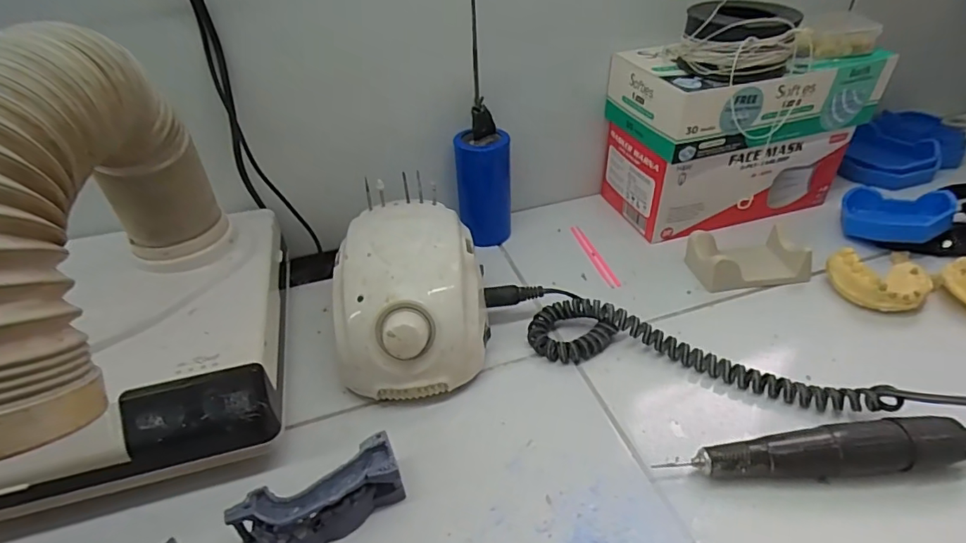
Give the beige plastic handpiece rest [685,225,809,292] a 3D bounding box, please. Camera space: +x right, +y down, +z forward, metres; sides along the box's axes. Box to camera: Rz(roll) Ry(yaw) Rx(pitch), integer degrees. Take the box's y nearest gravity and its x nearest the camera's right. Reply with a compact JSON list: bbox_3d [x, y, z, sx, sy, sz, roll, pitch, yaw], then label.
[{"bbox_3d":[0.223,-0.012,0.437,0.095,0.030,0.050,-9,39,-5],"label":"beige plastic handpiece rest"}]

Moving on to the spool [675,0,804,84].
[{"bbox_3d":[0.202,-0.186,0.407,0.090,0.046,0.071,14,42,20],"label":"spool"}]

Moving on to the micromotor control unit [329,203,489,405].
[{"bbox_3d":[-0.049,0.018,0.372,0.101,0.085,0.135,-5,39,-1],"label":"micromotor control unit"}]

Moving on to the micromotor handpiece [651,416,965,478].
[{"bbox_3d":[0.191,0.105,0.290,0.158,0.028,0.026,-4,39,0],"label":"micromotor handpiece"}]

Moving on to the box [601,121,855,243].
[{"bbox_3d":[0.236,-0.109,0.503,0.203,0.084,0.108,-13,39,-10],"label":"box"}]

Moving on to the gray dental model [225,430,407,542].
[{"bbox_3d":[-0.087,0.127,0.279,0.086,0.035,0.028,-21,42,-20],"label":"gray dental model"}]

